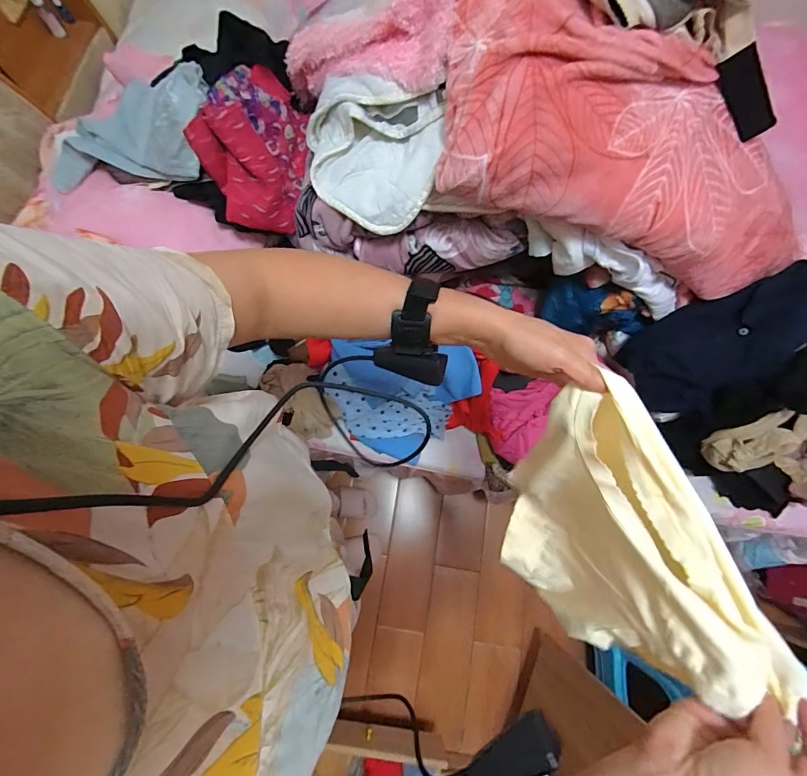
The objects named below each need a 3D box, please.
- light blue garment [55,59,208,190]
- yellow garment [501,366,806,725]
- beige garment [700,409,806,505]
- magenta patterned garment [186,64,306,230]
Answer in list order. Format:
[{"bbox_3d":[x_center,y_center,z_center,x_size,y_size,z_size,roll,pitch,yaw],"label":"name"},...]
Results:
[{"bbox_3d":[-0.455,-0.428,0.682,0.326,0.080,0.157,-1,75,21],"label":"light blue garment"},{"bbox_3d":[0.181,0.138,0.394,0.110,0.209,0.241,-20,78,-7],"label":"yellow garment"},{"bbox_3d":[0.751,0.145,0.780,0.287,0.098,0.198,-17,77,-6],"label":"beige garment"},{"bbox_3d":[-0.248,-0.384,0.665,0.157,0.125,0.198,6,76,0],"label":"magenta patterned garment"}]

